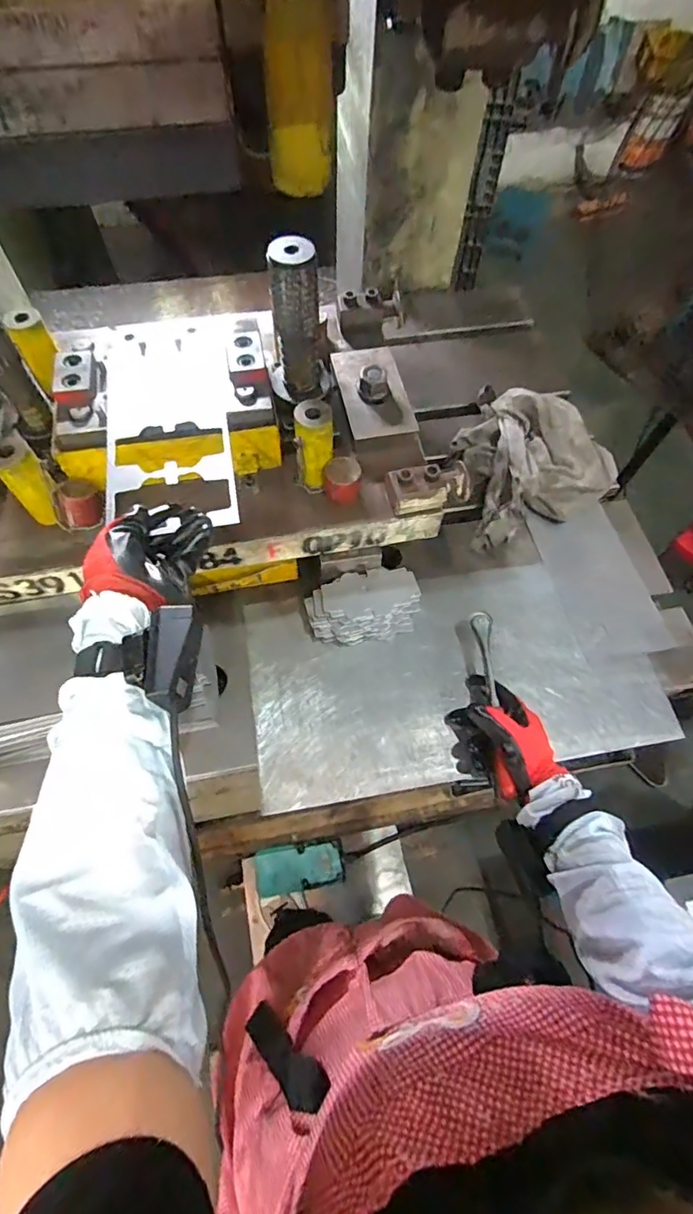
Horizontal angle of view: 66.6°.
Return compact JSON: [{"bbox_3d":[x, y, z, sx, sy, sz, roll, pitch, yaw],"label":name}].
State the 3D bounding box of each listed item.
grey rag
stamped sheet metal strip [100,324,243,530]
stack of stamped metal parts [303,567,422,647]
[{"bbox_3d":[0.251,-0.222,0.768,0.238,0.076,0.224,-20,64,-11],"label":"grey rag"},{"bbox_3d":[-0.182,-0.202,0.548,0.130,0.010,0.299,-11,64,-7],"label":"stamped sheet metal strip"},{"bbox_3d":[0.022,0.004,0.662,0.135,0.054,0.079,-14,63,-9],"label":"stack of stamped metal parts"}]

